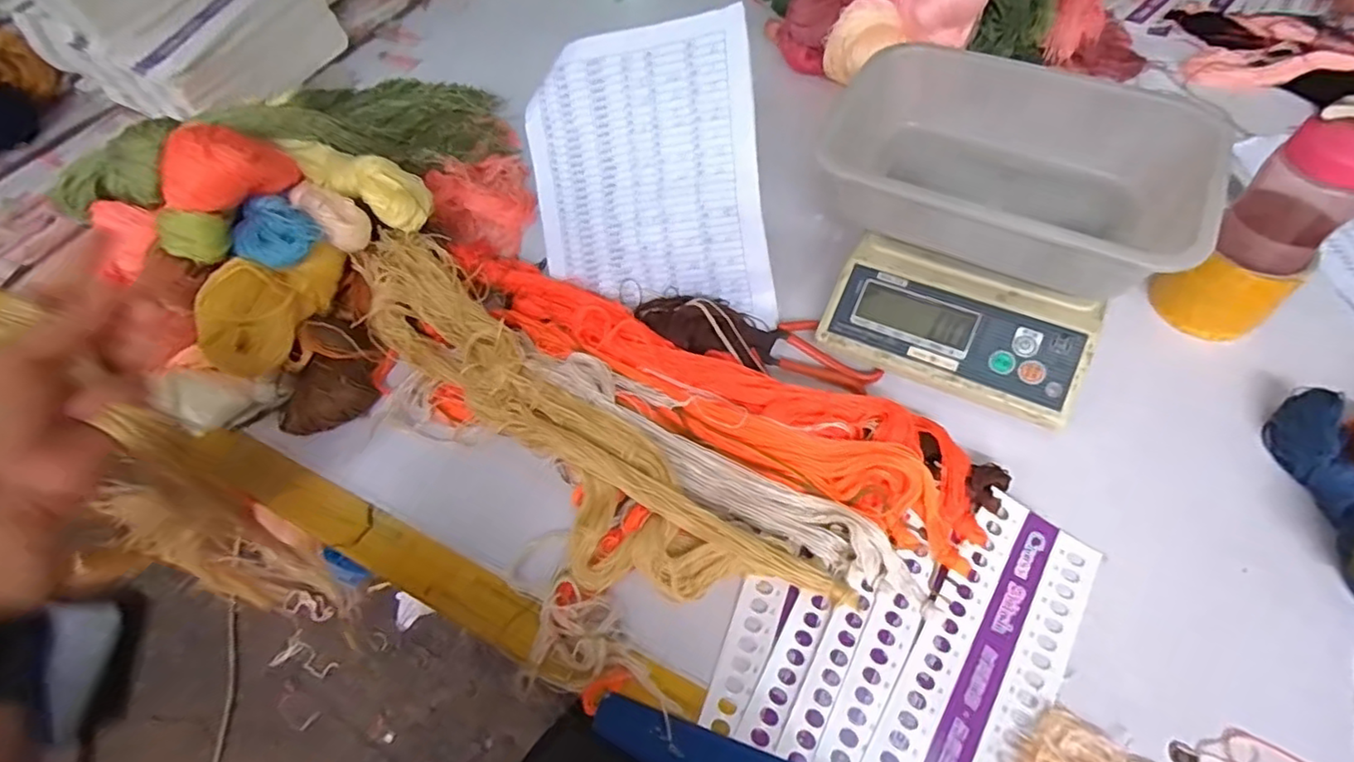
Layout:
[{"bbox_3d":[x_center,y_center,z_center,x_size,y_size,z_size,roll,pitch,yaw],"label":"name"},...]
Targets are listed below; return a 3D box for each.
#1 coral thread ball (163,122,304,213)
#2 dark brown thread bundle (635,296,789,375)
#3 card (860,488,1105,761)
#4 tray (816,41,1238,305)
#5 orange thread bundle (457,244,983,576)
[{"bbox_3d":[-0.360,-0.170,0.495,0.094,0.069,0.045,-37,62,-20],"label":"coral thread ball"},{"bbox_3d":[0.026,-0.044,0.549,0.129,0.031,0.049,13,58,12],"label":"dark brown thread bundle"},{"bbox_3d":[0.205,0.179,0.408,0.085,0.006,0.214,31,64,17],"label":"card"},{"bbox_3d":[0.272,-0.177,0.532,0.277,0.105,0.190,24,61,18],"label":"tray"},{"bbox_3d":[0.009,-0.011,0.515,0.489,0.025,0.095,26,61,19],"label":"orange thread bundle"}]

